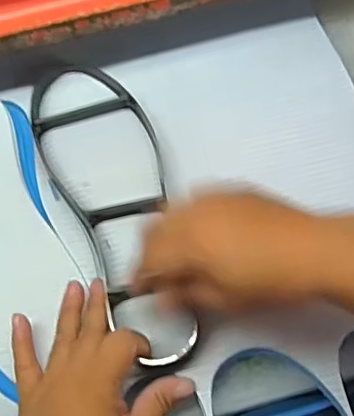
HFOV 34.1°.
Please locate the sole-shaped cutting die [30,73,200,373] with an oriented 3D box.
[{"bbox_3d":[-0.047,-0.007,0.462,0.093,0.016,0.268,-19,68,-9],"label":"sole-shaped cutting die"}]

